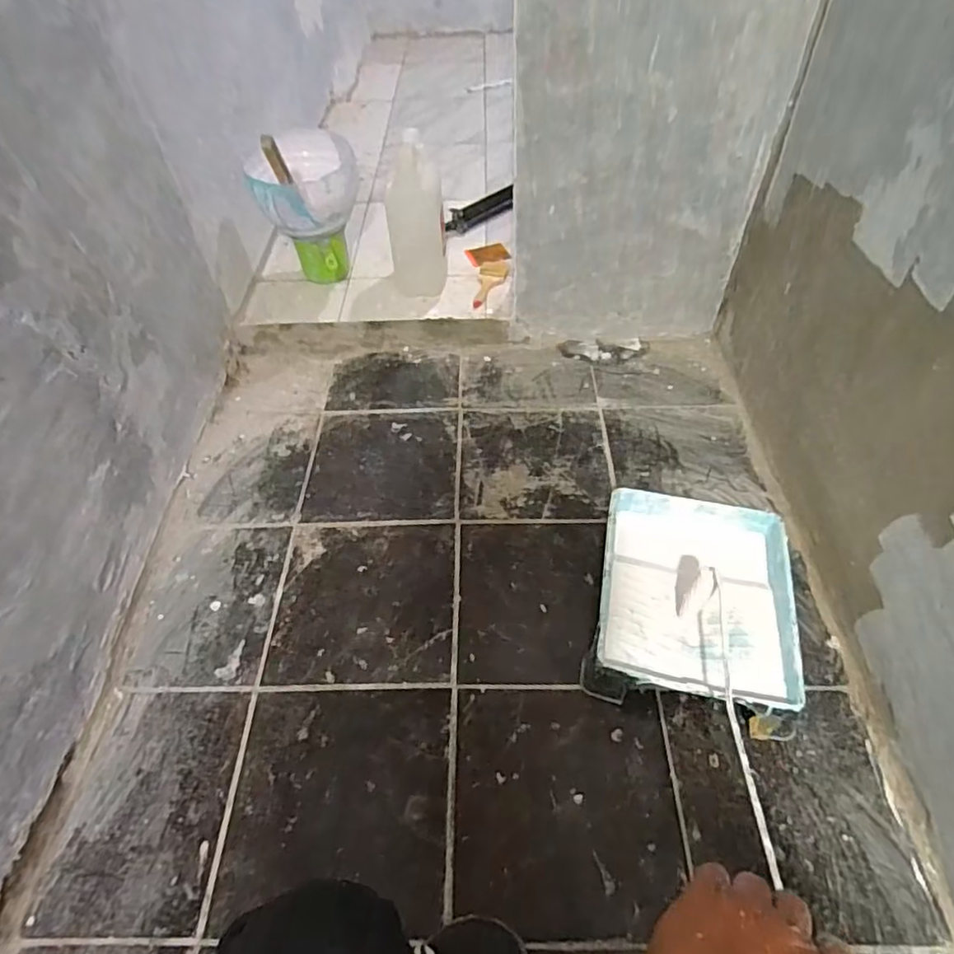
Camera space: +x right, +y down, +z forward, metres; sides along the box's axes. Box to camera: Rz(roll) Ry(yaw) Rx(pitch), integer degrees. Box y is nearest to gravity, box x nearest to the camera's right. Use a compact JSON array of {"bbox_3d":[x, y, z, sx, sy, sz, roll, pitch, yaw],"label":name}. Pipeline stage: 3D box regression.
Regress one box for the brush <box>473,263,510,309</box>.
[{"bbox_3d":[0.034,-0.473,1.426,0.071,0.017,0.169,7,52,8],"label":"brush"}]

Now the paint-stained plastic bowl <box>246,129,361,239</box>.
[{"bbox_3d":[-0.394,-0.673,1.339,0.237,0.150,0.239,-17,53,-10],"label":"paint-stained plastic bowl"}]

